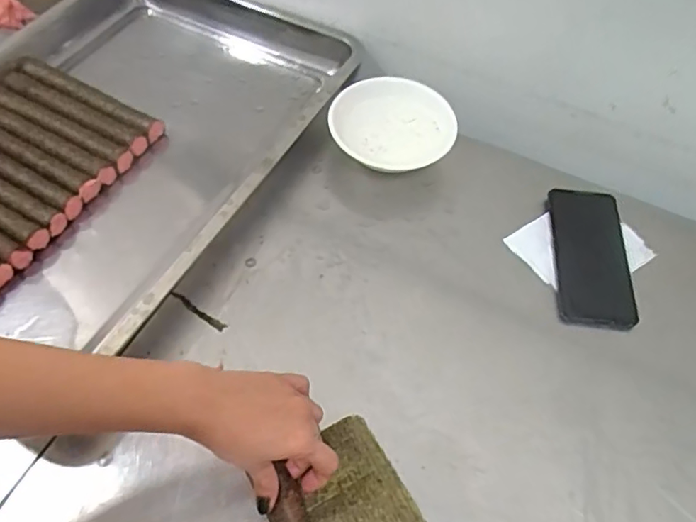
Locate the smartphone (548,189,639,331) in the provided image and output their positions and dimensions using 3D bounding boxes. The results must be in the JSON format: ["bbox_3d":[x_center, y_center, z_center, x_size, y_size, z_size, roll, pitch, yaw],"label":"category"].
[{"bbox_3d":[0.260,-0.006,0.599,0.077,0.014,0.163,6,57,0],"label":"smartphone"}]

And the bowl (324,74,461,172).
[{"bbox_3d":[0.051,-0.150,0.660,0.141,0.057,0.130,2,57,-3],"label":"bowl"}]

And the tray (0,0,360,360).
[{"bbox_3d":[-0.280,-0.139,0.635,0.400,0.046,0.582,26,59,13],"label":"tray"}]

